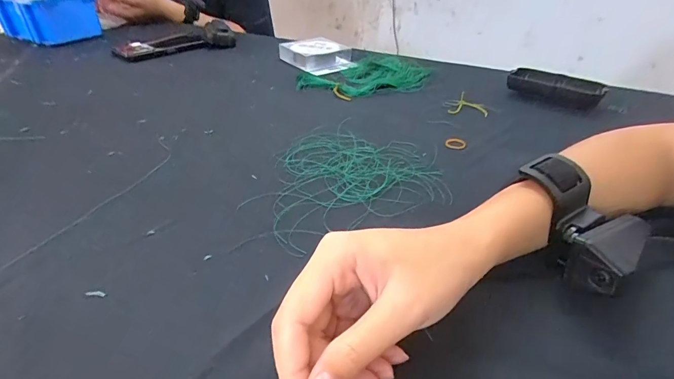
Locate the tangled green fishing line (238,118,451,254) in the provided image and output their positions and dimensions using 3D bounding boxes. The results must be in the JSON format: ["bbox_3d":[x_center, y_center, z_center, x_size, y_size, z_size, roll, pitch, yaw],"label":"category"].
[{"bbox_3d":[0.003,-0.021,0.355,0.168,0.013,0.158,-15,38,-22],"label":"tangled green fishing line"}]

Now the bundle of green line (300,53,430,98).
[{"bbox_3d":[0.037,-0.164,0.550,0.189,0.015,0.131,-17,39,-25],"label":"bundle of green line"}]

